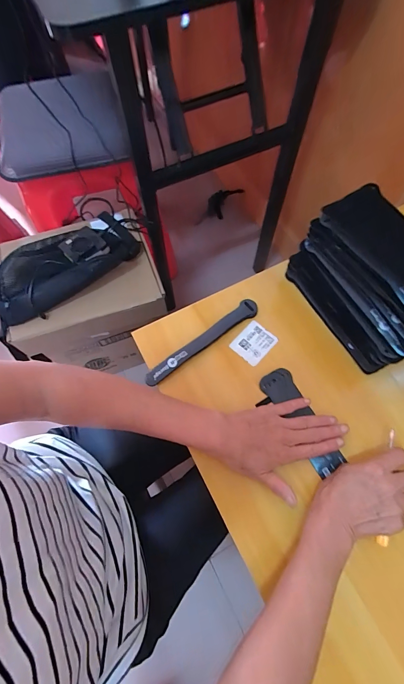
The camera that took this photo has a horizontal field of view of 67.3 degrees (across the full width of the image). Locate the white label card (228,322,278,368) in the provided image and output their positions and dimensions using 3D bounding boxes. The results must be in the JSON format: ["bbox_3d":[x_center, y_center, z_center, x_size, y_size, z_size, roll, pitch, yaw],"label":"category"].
[{"bbox_3d":[0.078,0.001,0.453,0.049,0.006,0.061,40,74,16],"label":"white label card"}]

